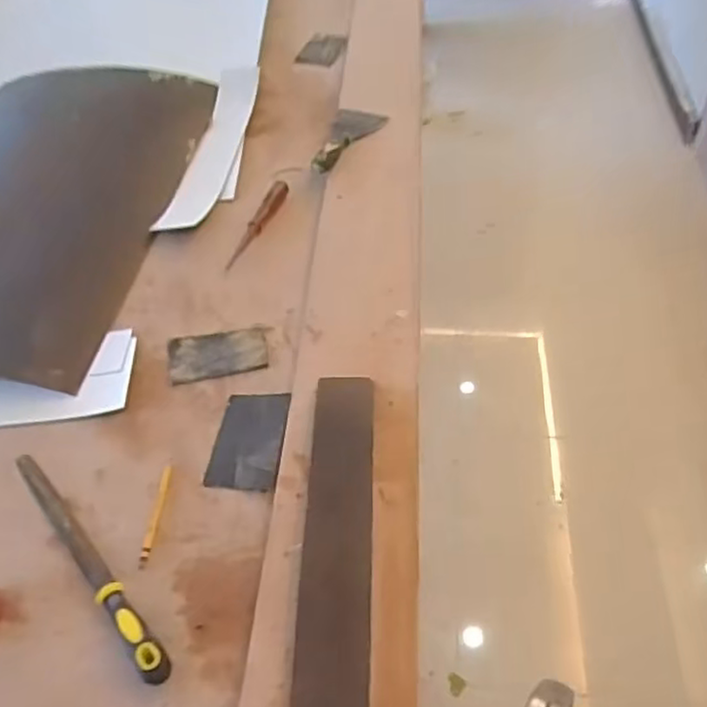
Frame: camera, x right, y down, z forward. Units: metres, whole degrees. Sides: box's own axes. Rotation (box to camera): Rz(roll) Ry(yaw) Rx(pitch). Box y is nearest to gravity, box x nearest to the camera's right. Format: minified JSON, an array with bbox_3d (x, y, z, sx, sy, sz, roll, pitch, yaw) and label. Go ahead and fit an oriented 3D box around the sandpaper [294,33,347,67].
[{"bbox_3d":[-0.061,-0.627,1.413,0.077,0.007,0.125,15,53,15],"label":"sandpaper"}]

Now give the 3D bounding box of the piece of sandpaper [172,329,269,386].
[{"bbox_3d":[-0.164,-0.001,0.836,0.116,0.006,0.076,-10,48,-6],"label":"piece of sandpaper"}]

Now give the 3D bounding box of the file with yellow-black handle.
[{"bbox_3d":[-0.259,0.187,0.654,0.023,0.026,0.300,-33,54,-24],"label":"file with yellow-black handle"}]

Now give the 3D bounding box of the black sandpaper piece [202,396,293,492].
[{"bbox_3d":[-0.111,0.093,0.747,0.079,0.008,0.120,-3,48,15],"label":"black sandpaper piece"}]

